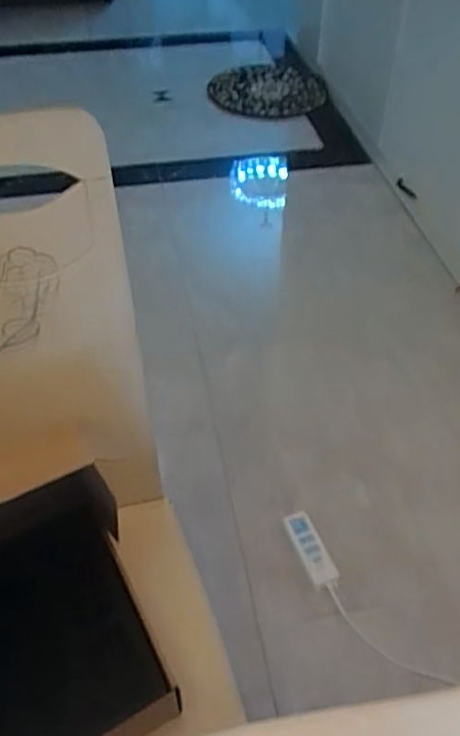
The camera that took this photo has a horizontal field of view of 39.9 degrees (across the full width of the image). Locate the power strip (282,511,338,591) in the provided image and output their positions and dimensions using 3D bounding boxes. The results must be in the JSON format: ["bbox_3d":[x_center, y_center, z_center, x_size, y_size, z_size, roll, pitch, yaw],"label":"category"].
[{"bbox_3d":[0.160,0.356,1.242,0.052,0.034,0.158,-16,49,-15],"label":"power strip"}]

